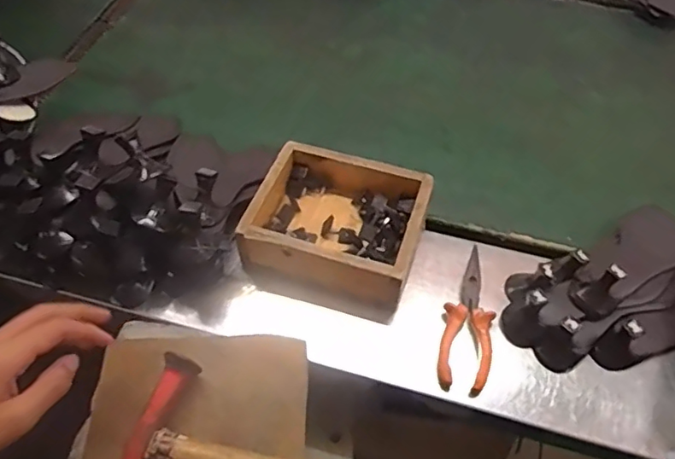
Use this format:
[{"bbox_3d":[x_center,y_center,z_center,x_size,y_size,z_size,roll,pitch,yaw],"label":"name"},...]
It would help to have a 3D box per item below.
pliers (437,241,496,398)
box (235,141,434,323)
[{"bbox_3d":[0.138,0.091,0.575,0.049,0.027,0.156,13,54,10],"label":"pliers"},{"bbox_3d":[0.000,-0.001,0.622,0.180,0.079,0.166,16,55,12],"label":"box"}]

